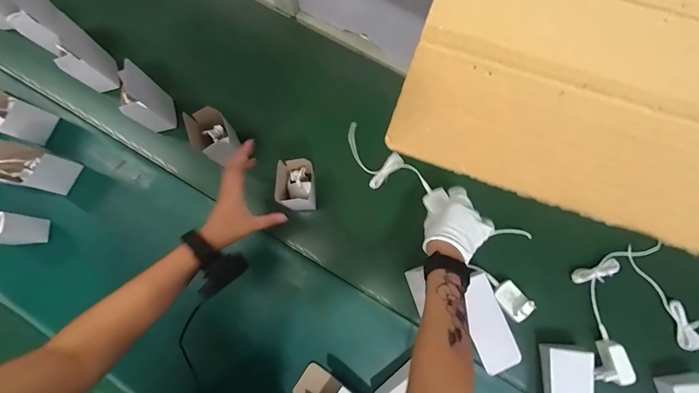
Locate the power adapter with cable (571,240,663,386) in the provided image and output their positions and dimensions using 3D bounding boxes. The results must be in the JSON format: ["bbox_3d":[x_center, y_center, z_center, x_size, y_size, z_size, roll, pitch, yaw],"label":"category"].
[{"bbox_3d":[0.423,0.171,0.555,0.105,0.042,0.234,24,79,5],"label":"power adapter with cable"}]

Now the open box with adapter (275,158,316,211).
[{"bbox_3d":[-0.094,-0.019,0.592,0.061,0.087,0.073,3,78,1],"label":"open box with adapter"}]

